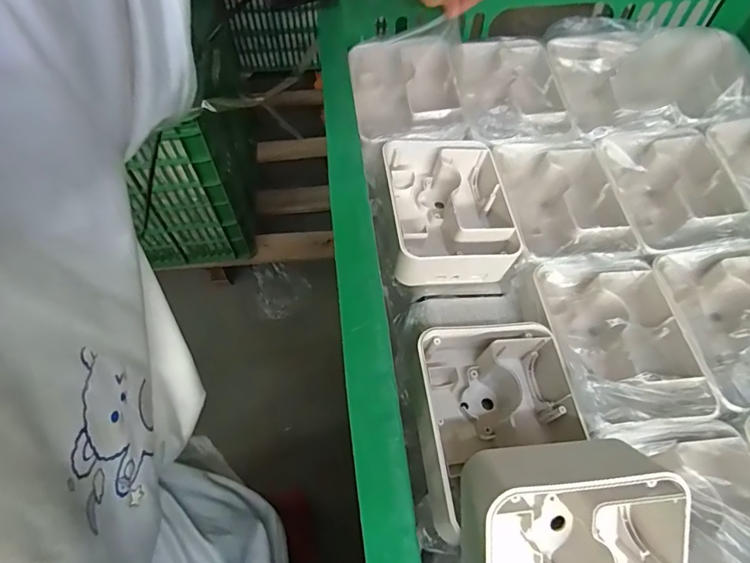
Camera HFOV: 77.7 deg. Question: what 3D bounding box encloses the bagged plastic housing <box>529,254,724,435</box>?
[{"bbox_3d":[0.175,0.046,0.338,0.097,0.048,0.127,-1,59,-2],"label":"bagged plastic housing"}]

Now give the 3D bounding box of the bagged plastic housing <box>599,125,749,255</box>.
[{"bbox_3d":[0.258,-0.076,0.412,0.098,0.041,0.126,-4,59,-4],"label":"bagged plastic housing"}]

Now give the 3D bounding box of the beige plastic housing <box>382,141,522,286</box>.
[{"bbox_3d":[0.064,-0.060,0.400,0.100,0.046,0.125,-4,59,-4],"label":"beige plastic housing"}]

